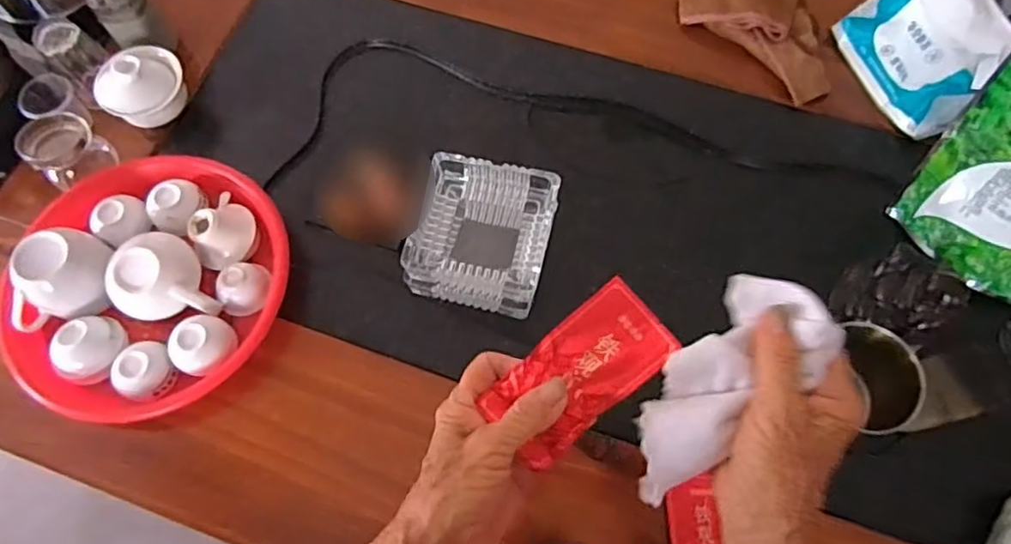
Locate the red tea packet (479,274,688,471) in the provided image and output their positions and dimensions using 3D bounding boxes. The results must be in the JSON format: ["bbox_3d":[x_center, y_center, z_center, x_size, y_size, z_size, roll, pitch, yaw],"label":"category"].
[{"bbox_3d":[0.043,0.059,0.372,0.109,0.009,0.056,-41,81,0],"label":"red tea packet"}]

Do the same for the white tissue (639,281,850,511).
[{"bbox_3d":[0.118,0.066,0.351,0.060,0.028,0.138,40,90,15],"label":"white tissue"}]

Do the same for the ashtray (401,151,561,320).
[{"bbox_3d":[-0.020,-0.034,0.604,0.125,0.060,0.126,12,69,5],"label":"ashtray"}]

